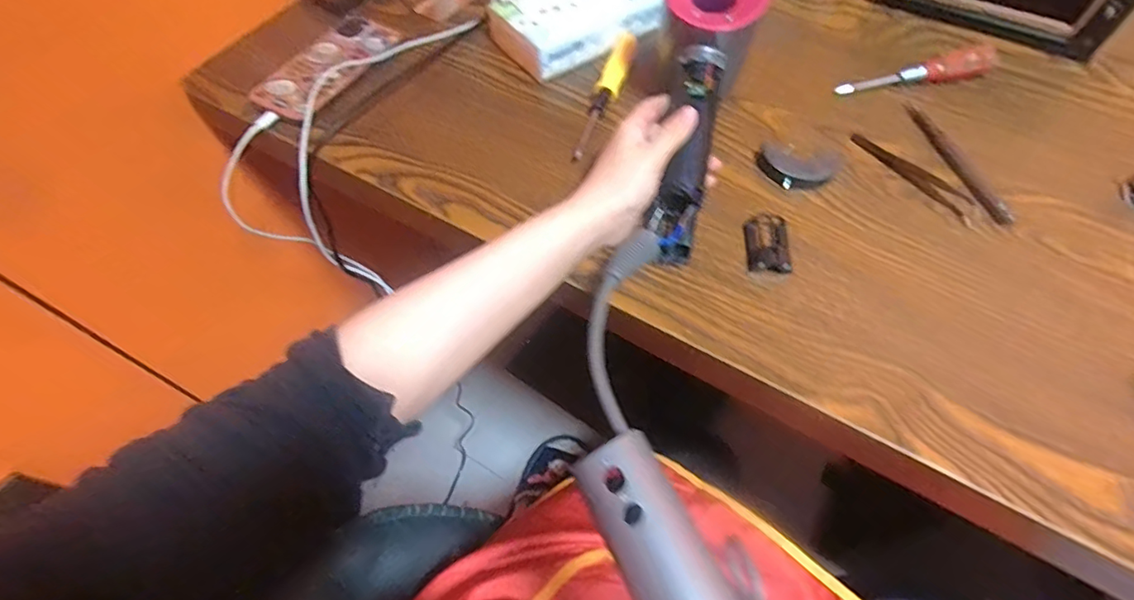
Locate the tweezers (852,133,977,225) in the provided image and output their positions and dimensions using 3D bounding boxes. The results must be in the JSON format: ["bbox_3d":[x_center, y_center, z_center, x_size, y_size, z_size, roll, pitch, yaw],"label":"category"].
[{"bbox_3d":[0.276,-0.101,0.435,0.023,0.005,0.108,-33,63,-18],"label":"tweezers"}]

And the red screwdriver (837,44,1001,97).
[{"bbox_3d":[0.309,-0.198,0.476,0.144,0.022,0.025,-11,58,-6],"label":"red screwdriver"}]

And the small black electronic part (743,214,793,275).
[{"bbox_3d":[0.147,-0.042,0.400,0.031,0.016,0.045,3,58,3],"label":"small black electronic part"}]

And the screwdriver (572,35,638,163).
[{"bbox_3d":[0.034,-0.179,0.474,0.020,0.017,0.157,16,59,10],"label":"screwdriver"}]

